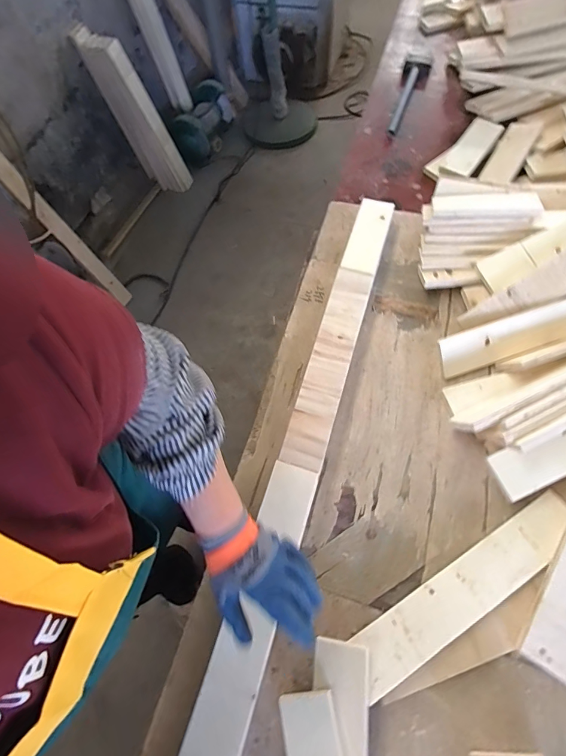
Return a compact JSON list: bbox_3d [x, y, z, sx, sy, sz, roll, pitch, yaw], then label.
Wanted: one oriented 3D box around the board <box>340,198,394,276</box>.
[{"bbox_3d":[0.178,-0.297,0.795,0.070,0.014,0.196,16,69,8],"label":"board"}]

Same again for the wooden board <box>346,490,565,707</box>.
[{"bbox_3d":[0.271,0.300,0.540,0.378,0.014,0.071,-30,70,-10],"label":"wooden board"}]

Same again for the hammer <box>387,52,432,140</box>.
[{"bbox_3d":[0.345,-0.780,1.029,0.077,0.039,0.322,14,67,12],"label":"hammer"}]

